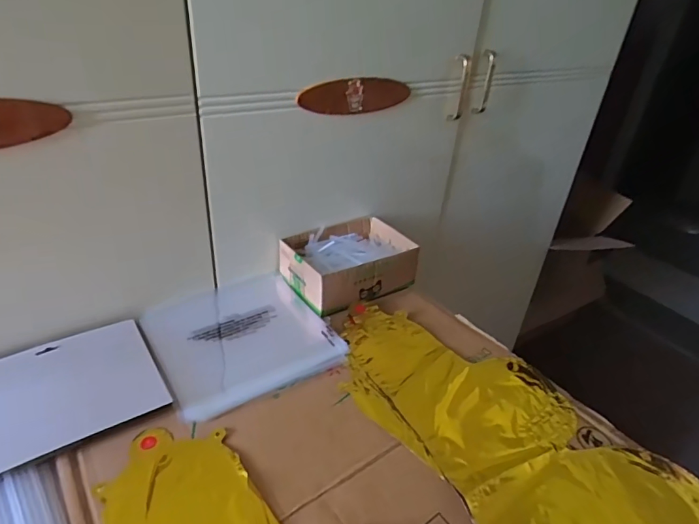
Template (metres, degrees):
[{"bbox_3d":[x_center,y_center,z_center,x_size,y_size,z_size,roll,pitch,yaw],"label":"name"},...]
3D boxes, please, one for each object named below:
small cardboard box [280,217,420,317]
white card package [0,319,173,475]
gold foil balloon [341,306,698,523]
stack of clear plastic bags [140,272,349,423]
[{"bbox_3d":[0.002,-0.005,0.708,0.191,0.058,0.140,-17,40,-30],"label":"small cardboard box"},{"bbox_3d":[-0.315,0.137,0.491,0.194,0.008,0.156,-19,41,-32],"label":"white card package"},{"bbox_3d":[0.167,0.182,0.498,0.222,0.009,0.449,-23,43,-36],"label":"gold foil balloon"},{"bbox_3d":[-0.146,0.094,0.608,0.213,0.020,0.223,-15,35,-31],"label":"stack of clear plastic bags"}]

